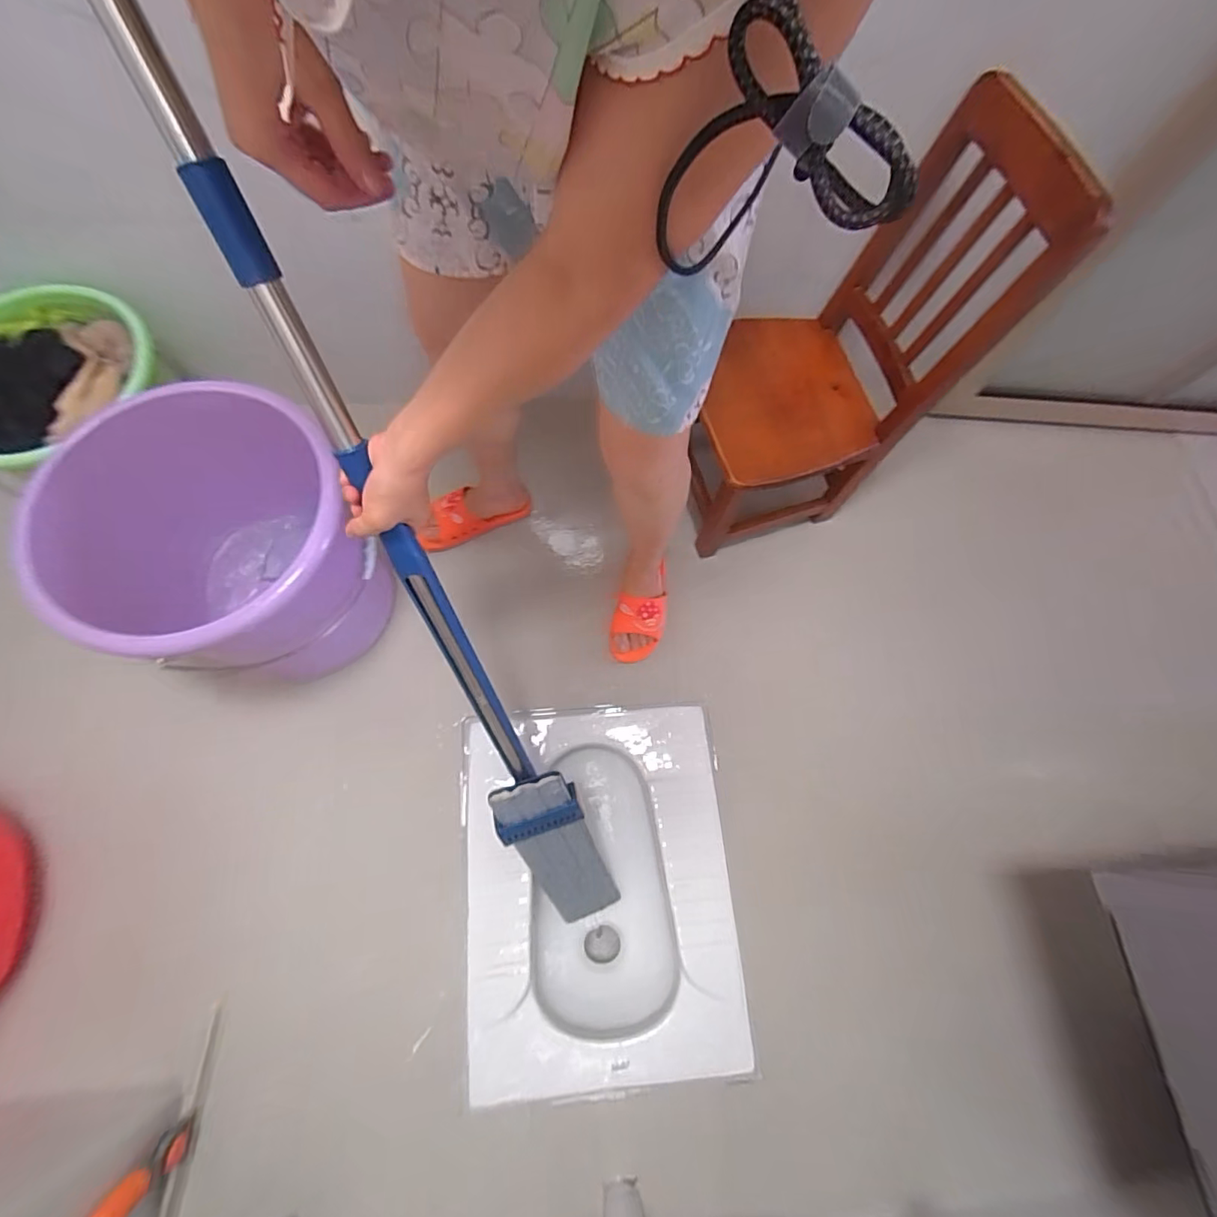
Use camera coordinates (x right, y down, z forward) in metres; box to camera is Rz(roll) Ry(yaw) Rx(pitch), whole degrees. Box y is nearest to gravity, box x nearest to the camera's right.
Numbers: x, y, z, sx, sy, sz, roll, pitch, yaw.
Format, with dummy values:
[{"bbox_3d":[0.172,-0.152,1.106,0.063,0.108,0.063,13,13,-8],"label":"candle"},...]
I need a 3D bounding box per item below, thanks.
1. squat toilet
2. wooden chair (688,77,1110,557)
[{"bbox_3d":[-0.024,0.501,1.010,0.441,0.230,0.573,-4,70,-4],"label":"squat toilet"},{"bbox_3d":[0.312,-0.372,0.864,0.342,0.588,0.284,-19,72,-9],"label":"wooden chair"}]

